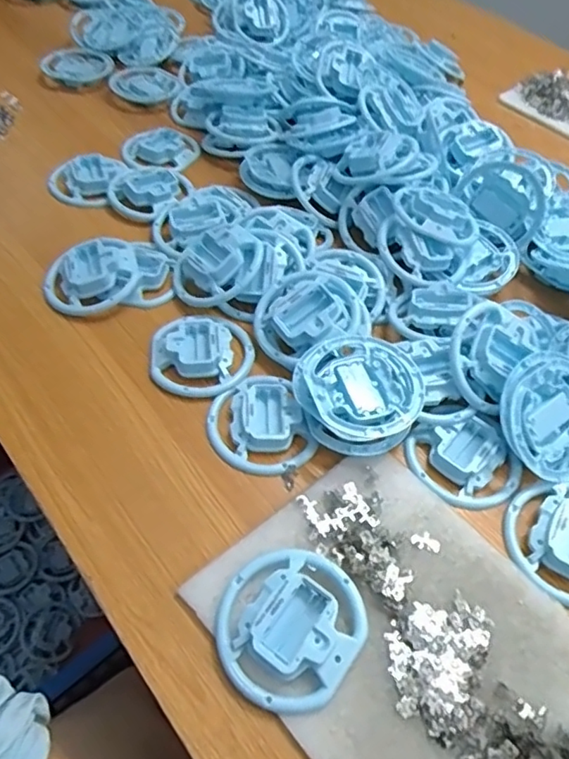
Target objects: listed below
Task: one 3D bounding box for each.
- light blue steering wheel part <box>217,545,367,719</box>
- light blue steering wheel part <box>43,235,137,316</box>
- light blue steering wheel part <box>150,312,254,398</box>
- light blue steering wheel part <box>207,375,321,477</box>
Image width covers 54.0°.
[{"bbox_3d":[0.004,0.171,0.392,0.096,0.026,0.104,1,55,-1],"label":"light blue steering wheel part"},{"bbox_3d":[-0.202,-0.110,0.588,0.099,0.035,0.081,-21,56,-20],"label":"light blue steering wheel part"},{"bbox_3d":[-0.082,-0.031,0.549,0.096,0.020,0.102,0,55,-2],"label":"light blue steering wheel part"},{"bbox_3d":[-0.024,0.039,0.502,0.084,0.016,0.098,-19,58,-15],"label":"light blue steering wheel part"}]

